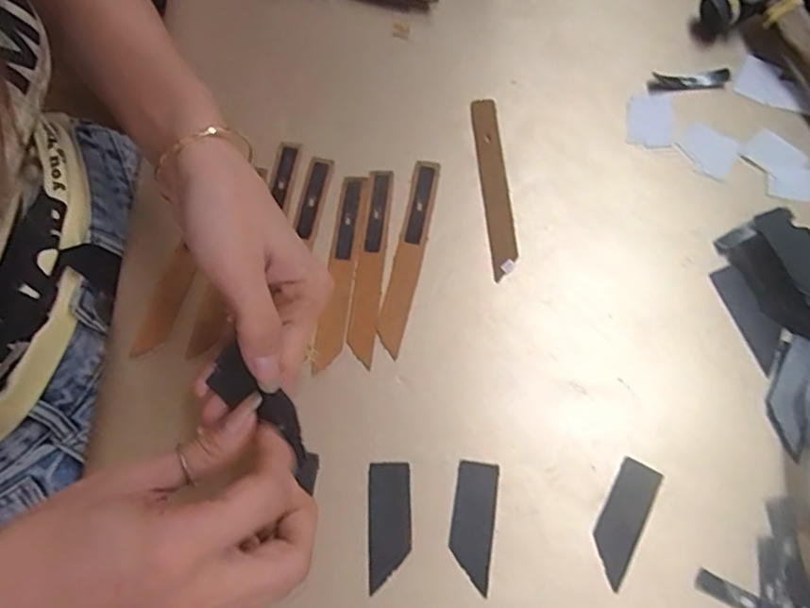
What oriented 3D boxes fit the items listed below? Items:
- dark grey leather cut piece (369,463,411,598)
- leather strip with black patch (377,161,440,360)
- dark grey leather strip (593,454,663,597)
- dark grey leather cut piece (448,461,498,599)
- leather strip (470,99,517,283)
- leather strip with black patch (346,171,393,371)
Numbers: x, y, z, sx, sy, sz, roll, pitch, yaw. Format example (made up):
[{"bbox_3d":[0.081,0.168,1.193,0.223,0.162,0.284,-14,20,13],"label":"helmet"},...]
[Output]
[{"bbox_3d":[-0.008,0.119,0.325,0.022,0.004,0.062,-1,72,0],"label":"dark grey leather cut piece"},{"bbox_3d":[0.003,-0.031,0.370,0.017,0.004,0.126,11,73,4],"label":"leather strip with black patch"},{"bbox_3d":[0.117,0.116,0.323,0.022,0.004,0.063,27,74,9],"label":"dark grey leather strip"},{"bbox_3d":[0.037,0.118,0.324,0.022,0.004,0.063,8,72,3],"label":"dark grey leather cut piece"},{"bbox_3d":[0.057,-0.077,0.384,0.017,0.004,0.124,-5,72,-1],"label":"leather strip"},{"bbox_3d":[-0.021,-0.025,0.369,0.016,0.004,0.124,5,72,2],"label":"leather strip with black patch"}]

